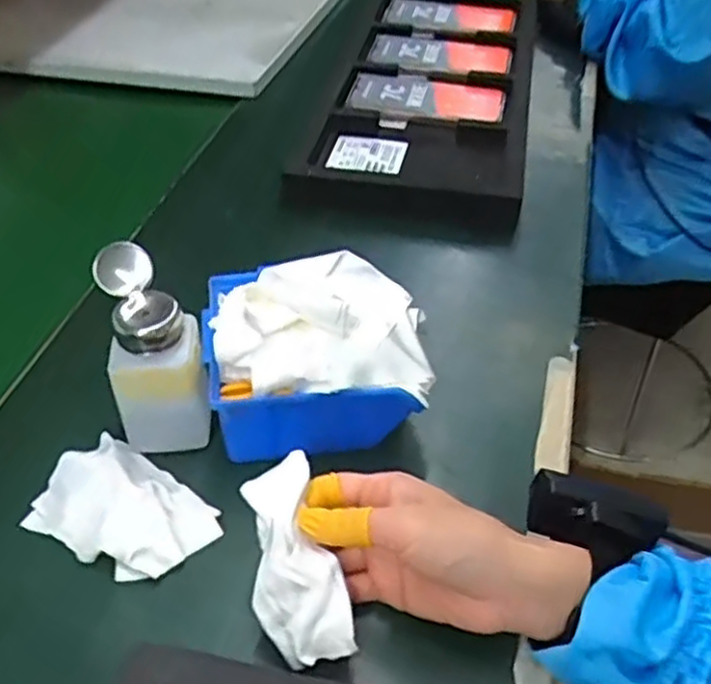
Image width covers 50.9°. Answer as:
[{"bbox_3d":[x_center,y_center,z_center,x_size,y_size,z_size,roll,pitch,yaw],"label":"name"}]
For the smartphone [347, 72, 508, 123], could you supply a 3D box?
[{"bbox_3d":[0.077,-0.260,0.793,0.168,0.016,0.078,12,53,19],"label":"smartphone"}]

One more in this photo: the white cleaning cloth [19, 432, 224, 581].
[{"bbox_3d":[-0.140,0.098,0.447,0.100,0.031,0.072,26,50,26],"label":"white cleaning cloth"}]

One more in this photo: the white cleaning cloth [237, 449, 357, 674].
[{"bbox_3d":[-0.032,0.111,0.382,0.043,0.018,0.102,-13,75,-10],"label":"white cleaning cloth"}]

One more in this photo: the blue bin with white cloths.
[{"bbox_3d":[-0.025,0.001,0.499,0.137,0.097,0.121,-5,43,-3],"label":"blue bin with white cloths"}]

